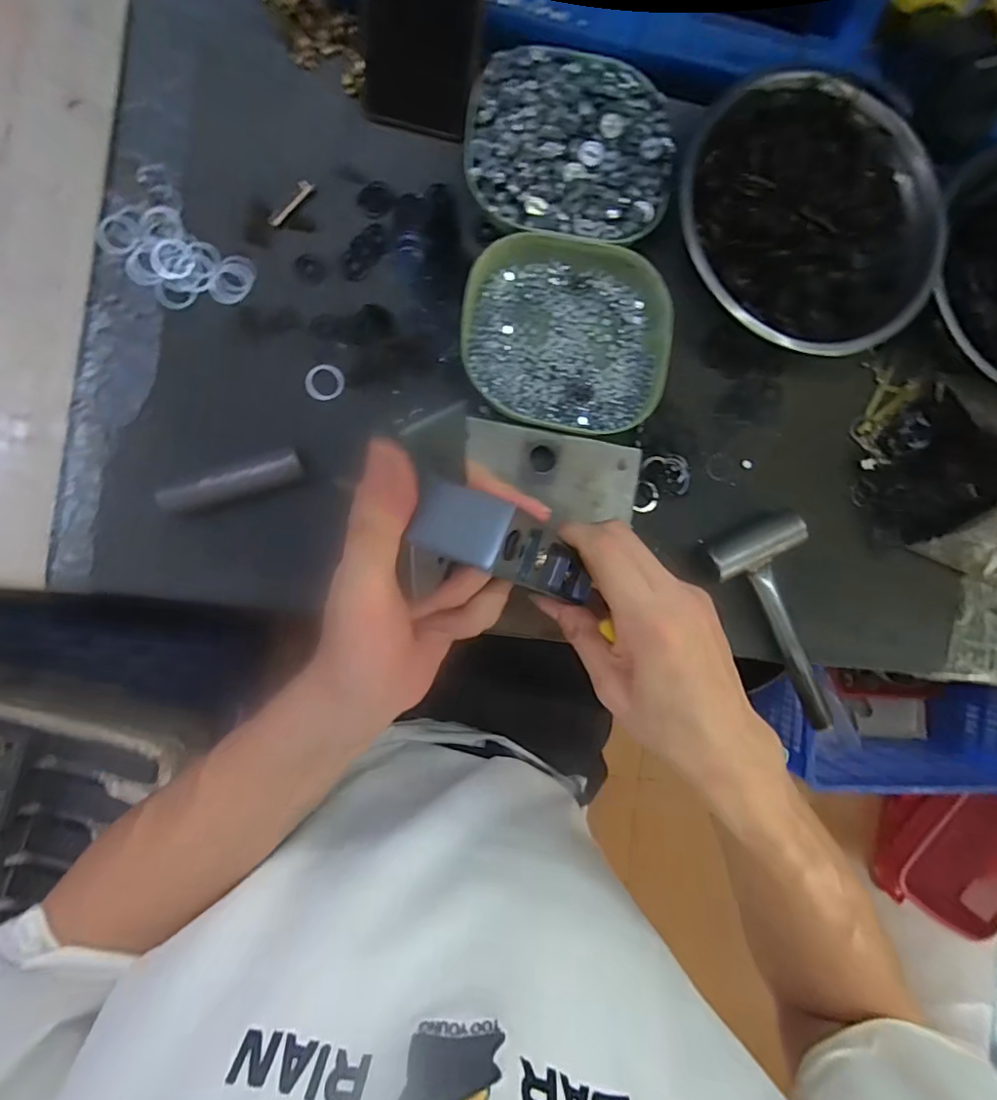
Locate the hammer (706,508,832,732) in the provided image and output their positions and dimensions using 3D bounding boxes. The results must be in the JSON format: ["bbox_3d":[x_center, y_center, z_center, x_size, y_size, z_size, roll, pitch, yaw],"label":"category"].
[{"bbox_3d":[0.222,0.061,0.425,0.074,0.032,0.165,-24,93,-8],"label":"hammer"}]

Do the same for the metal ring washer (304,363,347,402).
[{"bbox_3d":[-0.126,-0.122,0.397,0.027,0.004,0.027,0,89,-8],"label":"metal ring washer"}]

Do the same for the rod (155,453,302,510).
[{"bbox_3d":[-0.181,-0.044,0.374,0.093,0.015,0.015,-20,92,-8],"label":"rod"}]

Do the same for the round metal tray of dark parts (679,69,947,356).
[{"bbox_3d":[0.226,-0.241,0.415,0.188,0.060,0.196,0,89,-8],"label":"round metal tray of dark parts"}]

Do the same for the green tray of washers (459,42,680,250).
[{"bbox_3d":[0.052,-0.293,0.405,0.147,0.034,0.130,4,89,-8],"label":"green tray of washers"}]

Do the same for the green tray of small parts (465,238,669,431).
[{"bbox_3d":[0.050,-0.159,0.408,0.149,0.027,0.132,8,88,-8],"label":"green tray of small parts"}]

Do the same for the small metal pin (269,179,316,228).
[{"bbox_3d":[-0.148,-0.248,0.390,0.011,0.004,0.042,38,85,-6],"label":"small metal pin"}]

